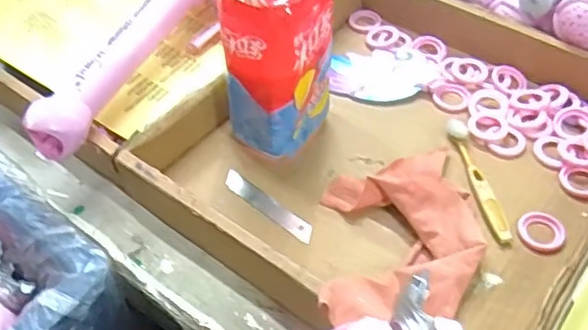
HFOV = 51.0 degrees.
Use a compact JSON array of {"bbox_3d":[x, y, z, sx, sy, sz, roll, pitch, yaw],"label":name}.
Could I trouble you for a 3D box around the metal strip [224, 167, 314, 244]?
[{"bbox_3d":[-0.023,0.037,0.546,0.103,0.004,0.018,33,70,27],"label":"metal strip"}]

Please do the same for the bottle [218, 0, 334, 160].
[{"bbox_3d":[-0.013,-0.107,0.524,0.088,0.214,0.090,5,50,6],"label":"bottle"}]

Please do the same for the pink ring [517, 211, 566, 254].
[{"bbox_3d":[0.207,0.056,0.516,0.038,0.006,0.037,-1,49,1],"label":"pink ring"}]

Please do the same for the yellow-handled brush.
[{"bbox_3d":[0.165,0.011,0.555,0.018,0.011,0.138,-7,49,-4],"label":"yellow-handled brush"}]

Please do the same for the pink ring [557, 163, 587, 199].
[{"bbox_3d":[0.256,0.014,0.550,0.039,0.005,0.038,-1,49,1],"label":"pink ring"}]

